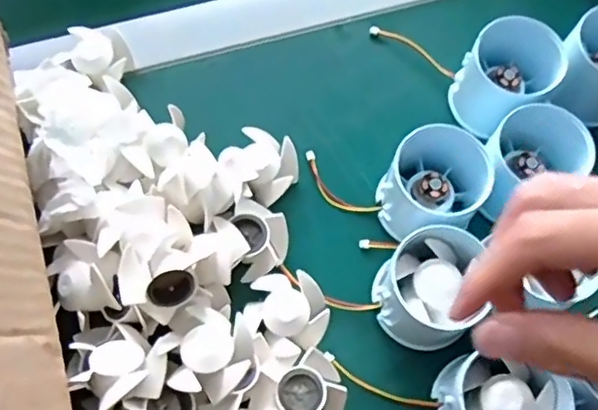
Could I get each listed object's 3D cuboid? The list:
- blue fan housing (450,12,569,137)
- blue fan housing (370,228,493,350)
[{"bbox_3d":[0.119,-0.078,0.364,0.052,0.049,0.056,-35,73,-14],"label":"blue fan housing"},{"bbox_3d":[0.066,0.042,0.317,0.048,0.046,0.048,-17,69,-9],"label":"blue fan housing"}]

